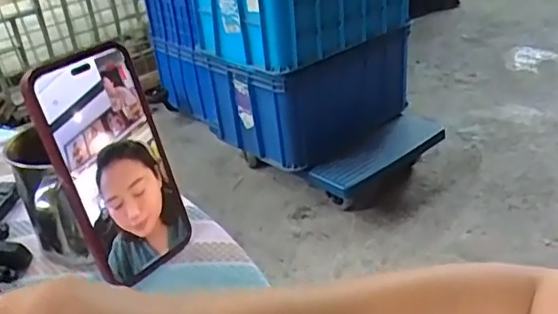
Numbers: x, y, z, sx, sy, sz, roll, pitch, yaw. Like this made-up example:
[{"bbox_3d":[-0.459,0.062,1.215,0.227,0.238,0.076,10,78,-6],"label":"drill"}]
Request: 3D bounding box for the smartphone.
[{"bbox_3d":[-0.111,0.007,0.399,0.010,0.158,0.076,4,29,44],"label":"smartphone"}]

